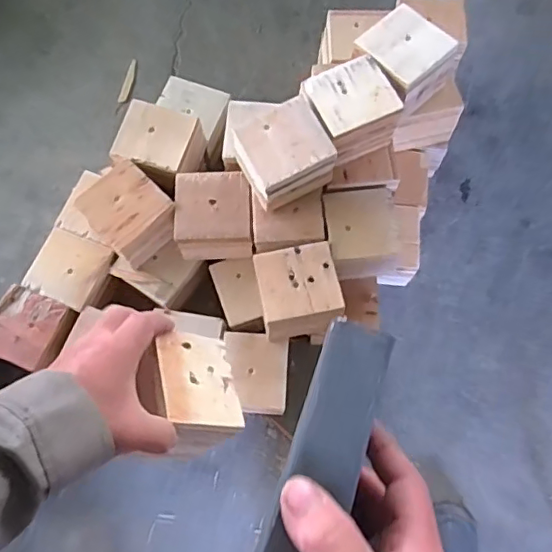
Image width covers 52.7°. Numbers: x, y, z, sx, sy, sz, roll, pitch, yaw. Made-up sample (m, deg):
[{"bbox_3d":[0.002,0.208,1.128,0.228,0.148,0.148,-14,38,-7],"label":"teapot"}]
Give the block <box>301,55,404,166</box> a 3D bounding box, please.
[{"bbox_3d":[0.087,-0.195,0.658,0.097,0.060,0.094,-28,73,-9],"label":"block"}]

